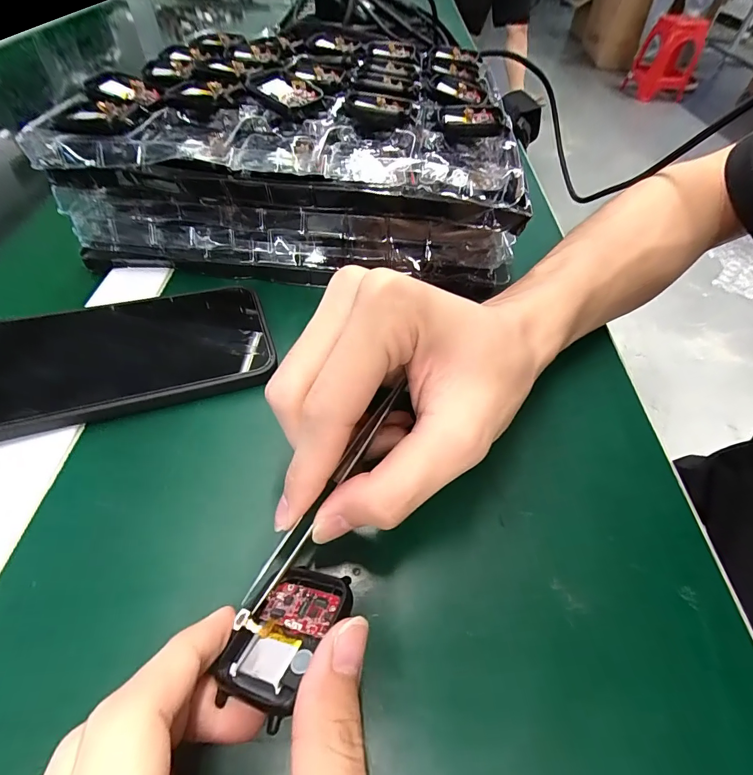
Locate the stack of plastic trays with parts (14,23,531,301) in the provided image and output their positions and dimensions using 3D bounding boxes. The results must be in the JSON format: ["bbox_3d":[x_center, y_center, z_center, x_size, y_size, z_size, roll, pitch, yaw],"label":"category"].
[{"bbox_3d":[-0.047,-0.187,0.308,0.275,0.082,0.231,5,51,1],"label":"stack of plastic trays with parts"}]

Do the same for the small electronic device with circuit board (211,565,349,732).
[{"bbox_3d":[-0.032,0.081,0.138,0.034,0.011,0.047,1,31,36],"label":"small electronic device with circuit board"}]

